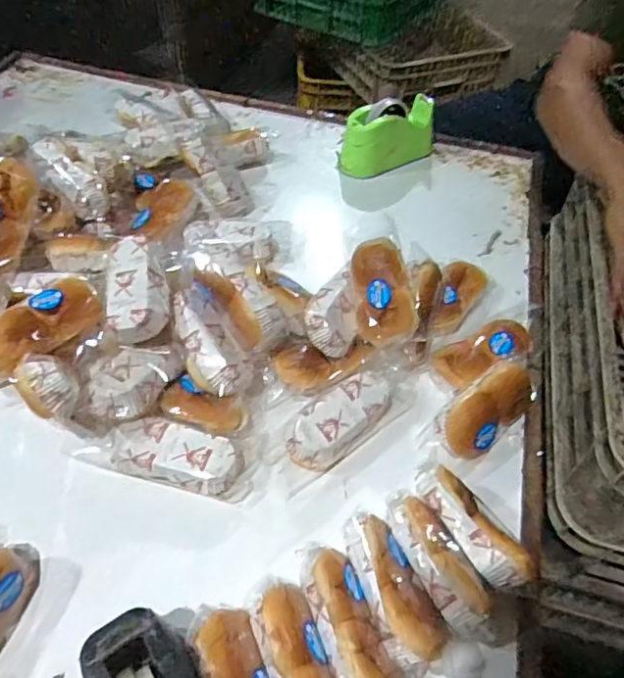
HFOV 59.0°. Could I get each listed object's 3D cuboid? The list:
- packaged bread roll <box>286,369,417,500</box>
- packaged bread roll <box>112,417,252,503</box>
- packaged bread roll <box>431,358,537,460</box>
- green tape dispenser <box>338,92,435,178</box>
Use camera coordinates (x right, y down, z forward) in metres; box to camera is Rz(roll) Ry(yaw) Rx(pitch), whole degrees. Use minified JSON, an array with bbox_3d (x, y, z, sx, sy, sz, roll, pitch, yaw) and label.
[{"bbox_3d":[0.040,0.094,0.668,0.206,0.057,0.071,-31,60,-25],"label":"packaged bread roll"},{"bbox_3d":[-0.145,0.133,0.632,0.160,0.039,0.070,20,52,-4],"label":"packaged bread roll"},{"bbox_3d":[0.221,0.081,0.681,0.150,0.061,0.065,-32,59,-27],"label":"packaged bread roll"},{"bbox_3d":[0.147,-0.398,1.063,0.198,0.115,0.090,-34,60,-28],"label":"green tape dispenser"}]

